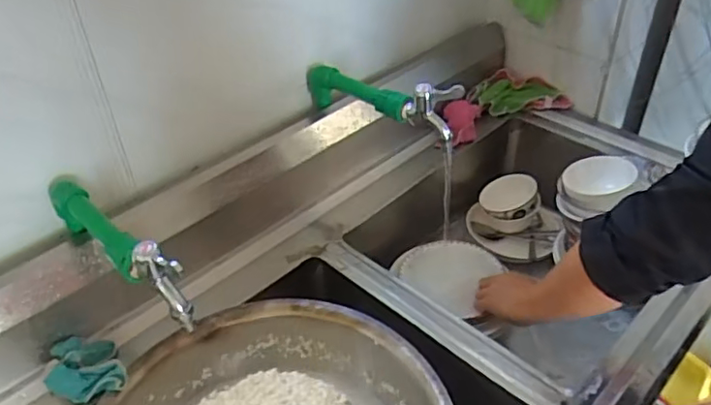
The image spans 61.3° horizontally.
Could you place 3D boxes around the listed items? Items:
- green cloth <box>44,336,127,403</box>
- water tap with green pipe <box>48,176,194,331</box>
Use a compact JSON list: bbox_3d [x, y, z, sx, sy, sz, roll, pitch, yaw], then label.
[{"bbox_3d":[-0.329,0.198,0.724,0.083,0.040,0.088,-23,43,-24],"label":"green cloth"},{"bbox_3d":[-0.260,0.041,0.647,0.038,0.088,0.266,-32,48,-32],"label":"water tap with green pipe"}]

